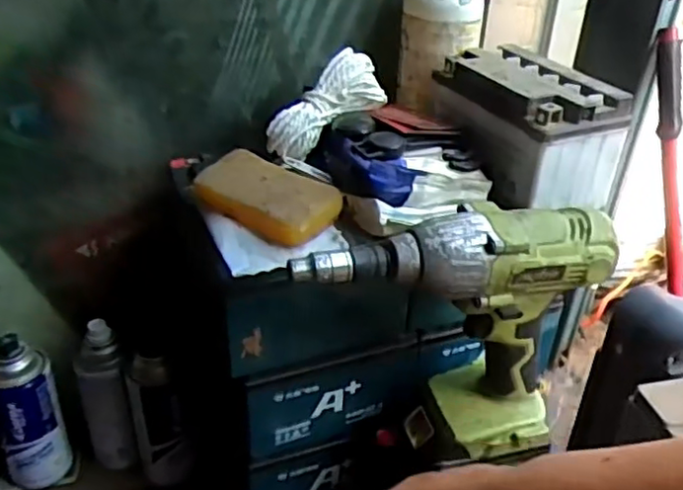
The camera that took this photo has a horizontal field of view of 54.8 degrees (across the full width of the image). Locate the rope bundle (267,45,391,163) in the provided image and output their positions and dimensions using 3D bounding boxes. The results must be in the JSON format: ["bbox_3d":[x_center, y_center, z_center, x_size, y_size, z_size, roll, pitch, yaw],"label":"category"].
[{"bbox_3d":[-0.012,-0.110,0.547,0.110,0.041,0.047,-43,49,-13],"label":"rope bundle"}]

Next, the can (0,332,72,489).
[{"bbox_3d":[-0.293,0.158,0.616,0.057,0.135,0.060,1,33,-1],"label":"can"}]

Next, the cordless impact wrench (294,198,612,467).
[{"bbox_3d":[0.078,0.068,0.475,0.221,0.196,0.065,-5,34,-11],"label":"cordless impact wrench"}]

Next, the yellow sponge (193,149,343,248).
[{"bbox_3d":[-0.056,-0.037,0.494,0.113,0.022,0.058,26,40,32],"label":"yellow sponge"}]

